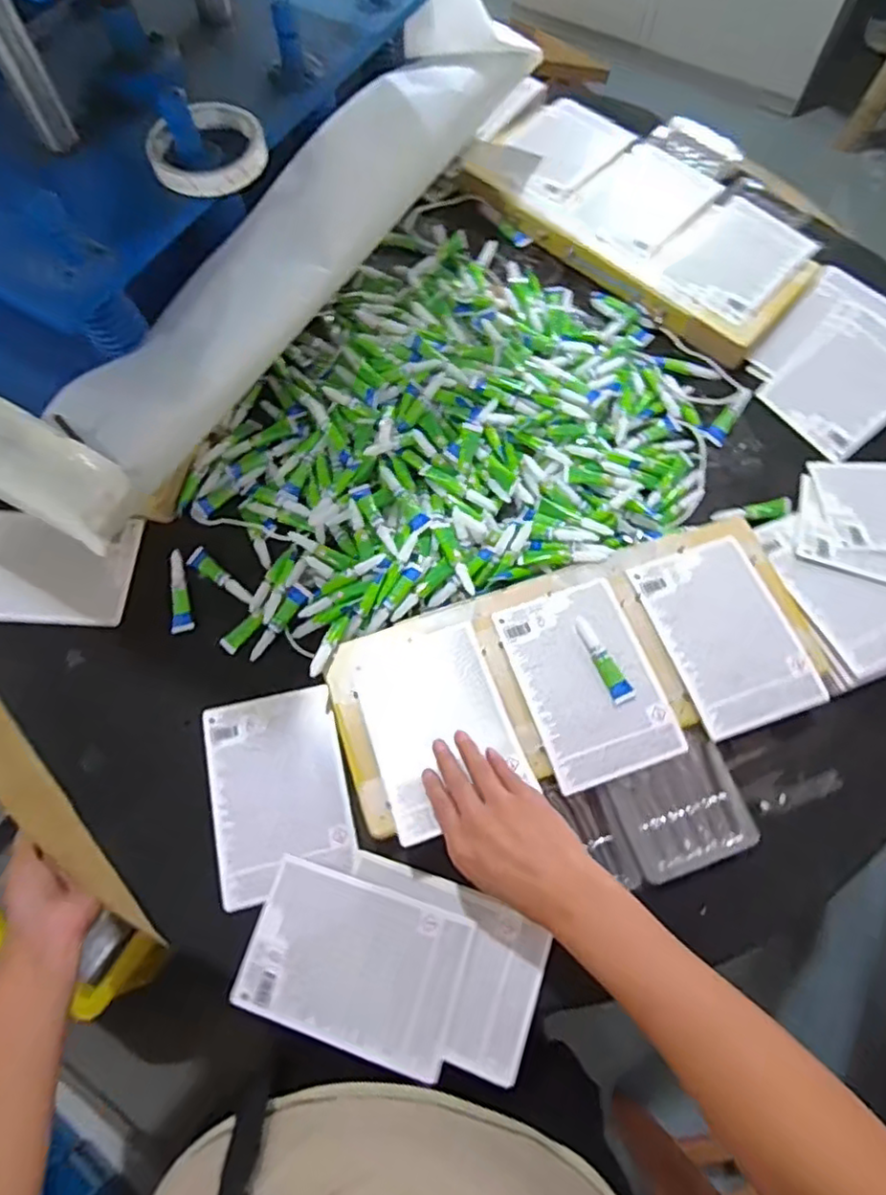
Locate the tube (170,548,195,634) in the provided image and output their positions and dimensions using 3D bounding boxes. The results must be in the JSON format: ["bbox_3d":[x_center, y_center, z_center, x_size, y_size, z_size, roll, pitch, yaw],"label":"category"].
[{"bbox_3d":[-0.259,-0.006,0.630,0.021,0.010,0.084,-14,69,-6],"label":"tube"}]

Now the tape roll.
[{"bbox_3d":[-0.190,-0.363,0.520,0.090,0.017,0.095,0,68,0],"label":"tape roll"}]

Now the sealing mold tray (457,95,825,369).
[{"bbox_3d":[0.237,-0.466,0.790,0.424,0.035,0.206,43,74,15],"label":"sealing mold tray"}]

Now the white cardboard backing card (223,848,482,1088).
[{"bbox_3d":[-0.070,0.290,0.512,0.168,0.006,0.114,15,73,9],"label":"white cardboard backing card"}]

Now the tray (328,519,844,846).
[{"bbox_3d":[0.122,0.061,0.563,0.421,0.030,0.180,-15,69,-6],"label":"tray"}]

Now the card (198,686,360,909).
[{"bbox_3d":[-0.143,0.167,0.564,0.114,0.006,0.165,-12,69,-5],"label":"card"}]

